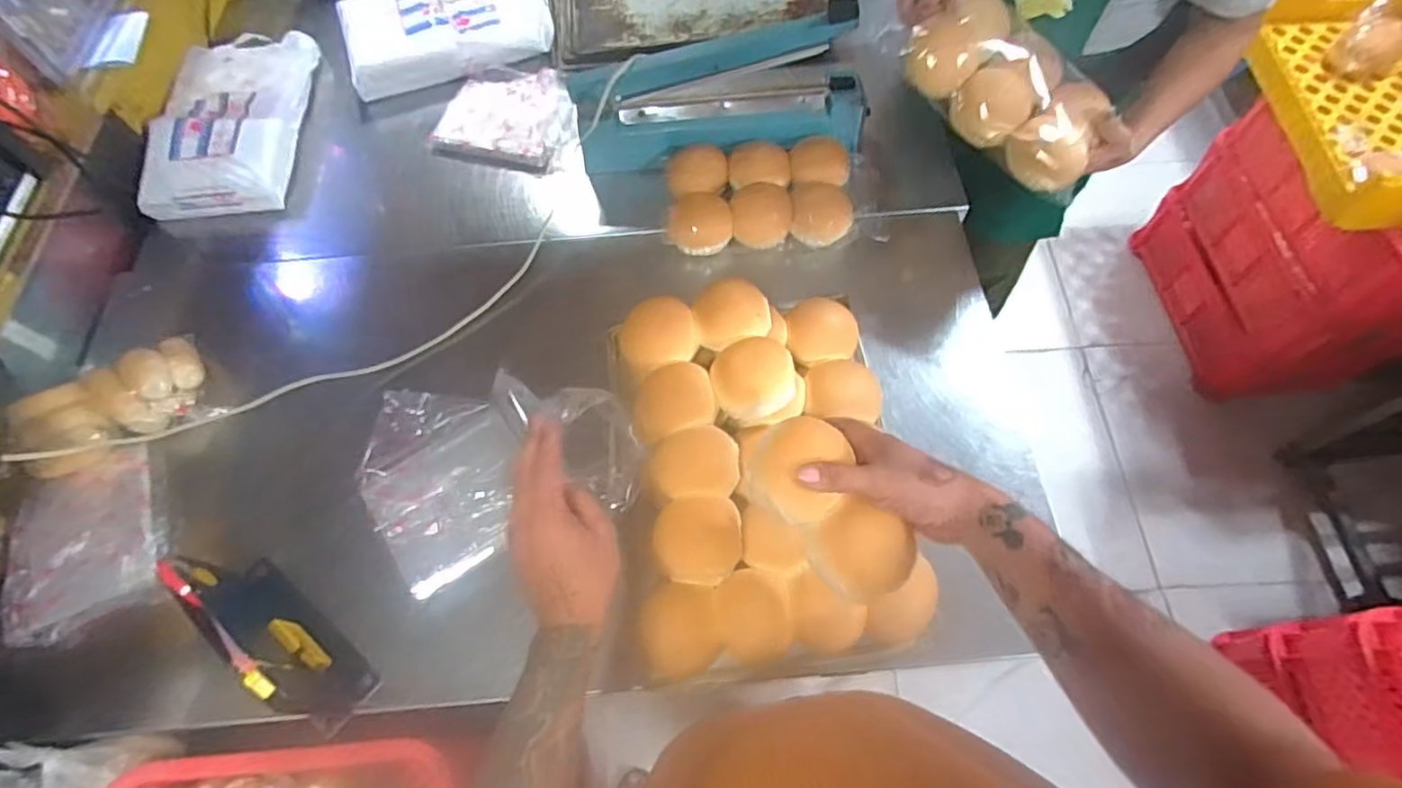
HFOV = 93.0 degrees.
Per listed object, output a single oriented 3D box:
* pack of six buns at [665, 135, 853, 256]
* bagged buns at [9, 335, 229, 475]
[{"bbox_3d":[0.085,-0.290,0.950,0.260,0.050,0.179,-3,64,0],"label":"pack of six buns"},{"bbox_3d":[-0.717,0.008,0.819,0.190,0.061,0.135,-26,67,-11],"label":"bagged buns"}]

